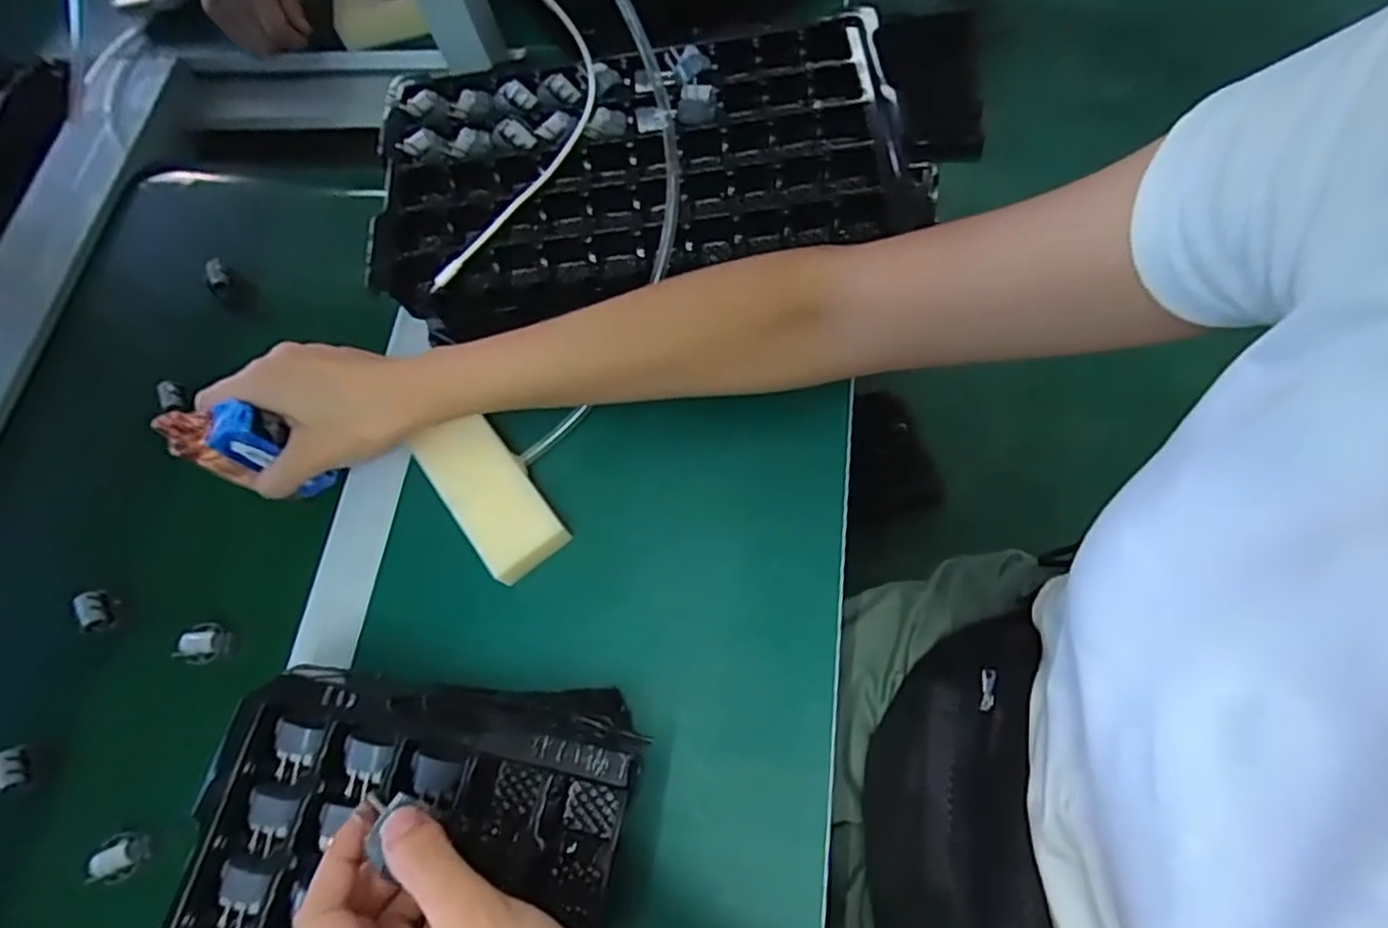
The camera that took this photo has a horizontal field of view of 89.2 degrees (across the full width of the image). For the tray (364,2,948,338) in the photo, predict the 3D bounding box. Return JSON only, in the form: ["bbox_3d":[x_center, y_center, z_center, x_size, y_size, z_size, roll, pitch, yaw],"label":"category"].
[{"bbox_3d":[-0.039,-0.217,0.498,0.366,0.050,0.196,-11,71,-4],"label":"tray"}]

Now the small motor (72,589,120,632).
[{"bbox_3d":[-0.397,0.097,0.466,0.020,0.016,0.025,-21,72,-7],"label":"small motor"}]

